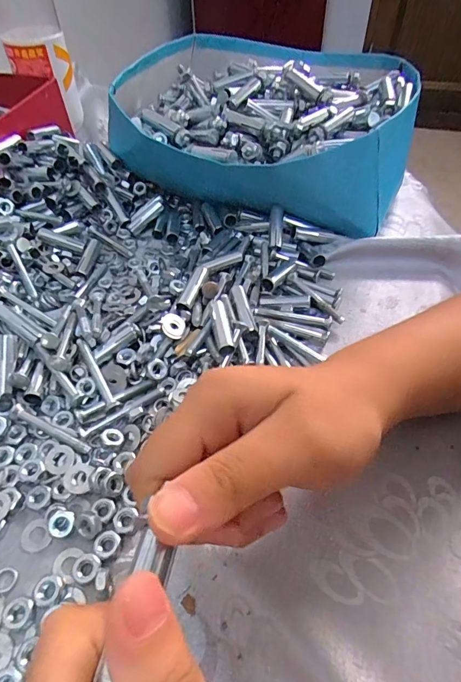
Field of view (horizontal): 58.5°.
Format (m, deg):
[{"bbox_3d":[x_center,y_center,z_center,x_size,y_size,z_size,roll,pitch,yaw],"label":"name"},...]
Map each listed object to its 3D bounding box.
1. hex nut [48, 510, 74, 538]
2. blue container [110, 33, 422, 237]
[{"bbox_3d":[-0.089,0.096,0.217,0.012,0.004,0.014,24,84,-1],"label":"hex nut"},{"bbox_3d":[0.038,-0.225,0.419,0.274,0.087,0.277,0,51,0],"label":"blue container"}]

